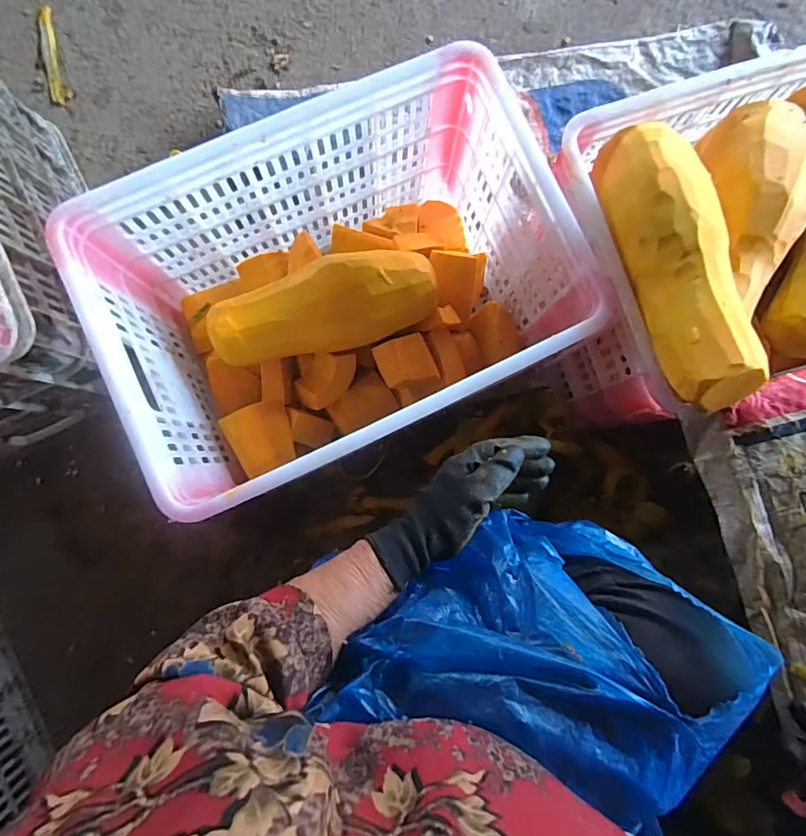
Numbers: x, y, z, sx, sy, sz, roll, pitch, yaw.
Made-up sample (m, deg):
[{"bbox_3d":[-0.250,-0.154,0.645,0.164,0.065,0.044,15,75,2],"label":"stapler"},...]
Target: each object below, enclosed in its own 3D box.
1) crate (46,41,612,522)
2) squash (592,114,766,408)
[{"bbox_3d":[-0.070,-0.140,0.588,0.482,0.262,0.336,-25,88,-3],"label":"crate"},{"bbox_3d":[0.268,-0.160,0.452,0.090,0.083,0.305,-12,85,-7],"label":"squash"}]

